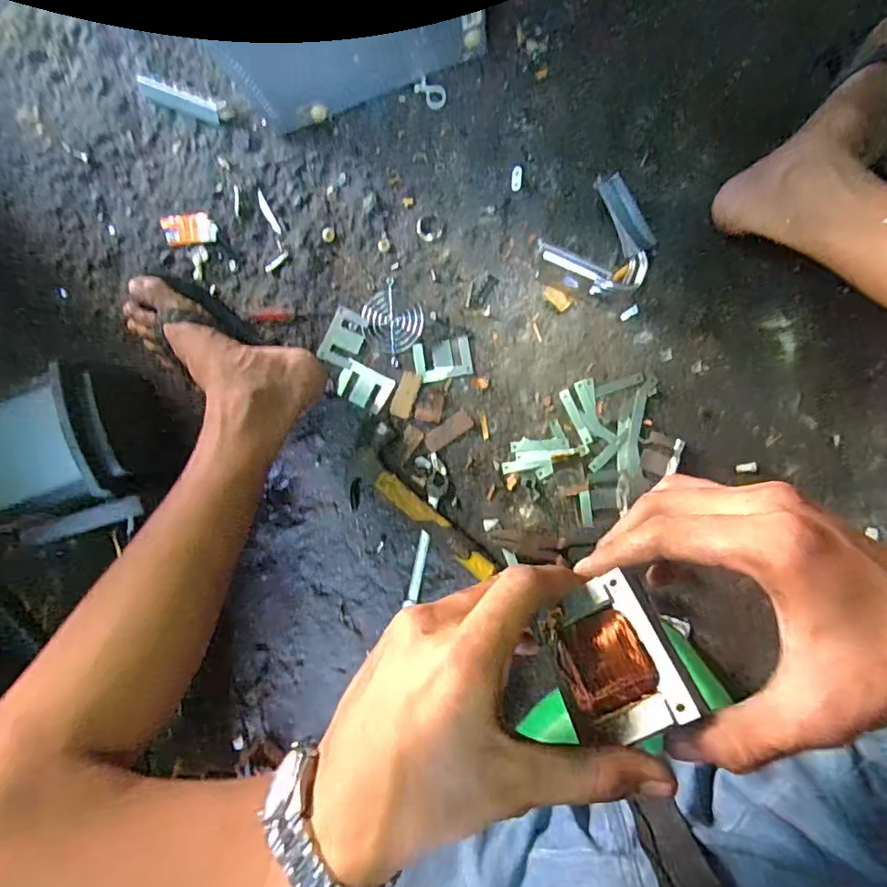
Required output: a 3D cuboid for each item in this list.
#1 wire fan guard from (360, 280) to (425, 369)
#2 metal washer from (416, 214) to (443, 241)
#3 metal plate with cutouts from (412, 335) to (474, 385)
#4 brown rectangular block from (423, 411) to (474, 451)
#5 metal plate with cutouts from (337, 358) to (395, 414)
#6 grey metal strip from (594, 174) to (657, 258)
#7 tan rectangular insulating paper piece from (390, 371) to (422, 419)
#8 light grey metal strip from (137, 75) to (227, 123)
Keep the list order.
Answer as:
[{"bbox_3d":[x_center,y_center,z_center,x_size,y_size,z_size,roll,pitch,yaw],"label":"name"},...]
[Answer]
[{"bbox_3d":[-0.061,-0.142,0.641,0.076,0.005,0.073,40,92,6],"label":"wire fan guard"},{"bbox_3d":[-0.017,-0.257,0.647,0.031,0.004,0.033,1,87,6],"label":"metal washer"},{"bbox_3d":[0.000,-0.097,0.631,0.064,0.004,0.047,-10,86,5],"label":"metal plate with cutouts"},{"bbox_3d":[0.006,-0.014,0.625,0.060,0.004,0.021,-35,84,3],"label":"brown rectangular block"},{"bbox_3d":[-0.093,-0.067,0.644,0.063,0.004,0.044,28,90,7],"label":"metal plate with cutouts"},{"bbox_3d":[0.185,-0.232,0.553,0.031,0.004,0.081,-24,106,20],"label":"grey metal strip"},{"bbox_3d":[-0.044,-0.057,0.634,0.023,0.004,0.053,18,89,7],"label":"tan rectangular insulating paper piece"},{"bbox_3d":[-0.328,-0.431,0.680,0.120,0.009,0.030,24,90,7],"label":"light grey metal strip"}]

